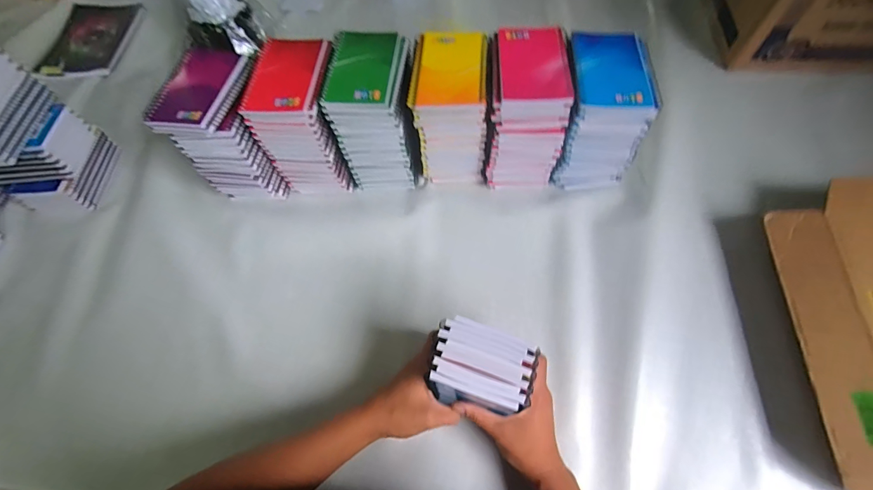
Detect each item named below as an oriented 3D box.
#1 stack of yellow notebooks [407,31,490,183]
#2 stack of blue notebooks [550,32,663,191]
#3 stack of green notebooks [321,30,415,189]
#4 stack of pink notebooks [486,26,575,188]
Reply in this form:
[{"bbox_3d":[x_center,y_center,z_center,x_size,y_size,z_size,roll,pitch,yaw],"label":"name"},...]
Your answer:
[{"bbox_3d":[0.022,-0.186,0.540,0.095,0.161,0.126,2,64,5],"label":"stack of yellow notebooks"},{"bbox_3d":[0.217,-0.179,0.525,0.101,0.160,0.135,4,64,6],"label":"stack of blue notebooks"},{"bbox_3d":[-0.082,-0.185,0.550,0.104,0.171,0.135,2,64,5],"label":"stack of green notebooks"},{"bbox_3d":[0.118,-0.183,0.528,0.094,0.161,0.136,2,63,4],"label":"stack of pink notebooks"}]

